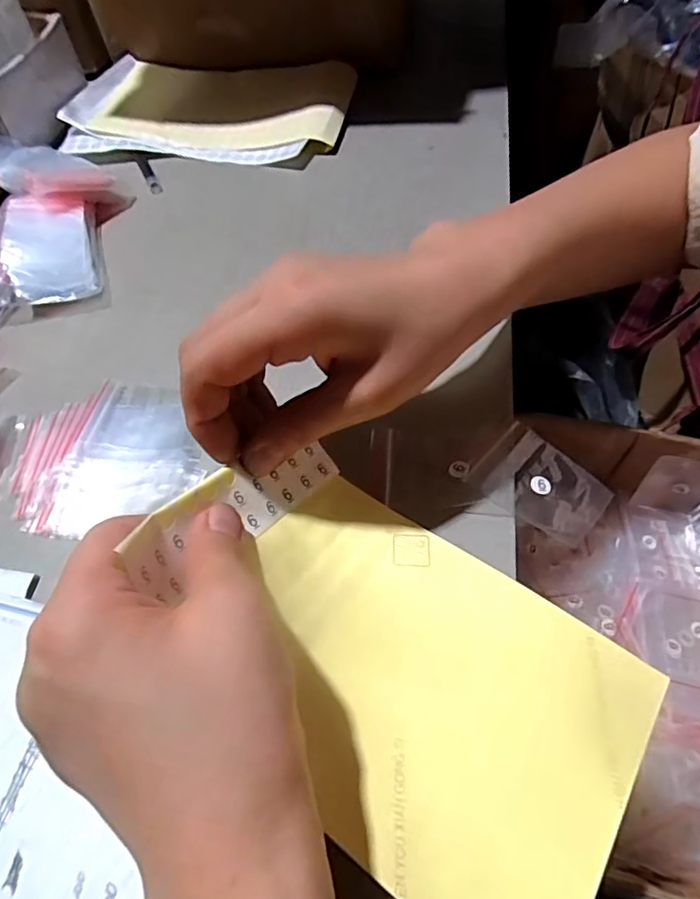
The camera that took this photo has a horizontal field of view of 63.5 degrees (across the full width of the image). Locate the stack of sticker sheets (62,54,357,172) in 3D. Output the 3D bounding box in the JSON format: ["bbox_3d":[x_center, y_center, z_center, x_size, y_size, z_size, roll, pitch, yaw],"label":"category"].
[{"bbox_3d":[-0.122,-0.309,0.503,0.237,0.015,0.145,5,57,9],"label":"stack of sticker sheets"}]

